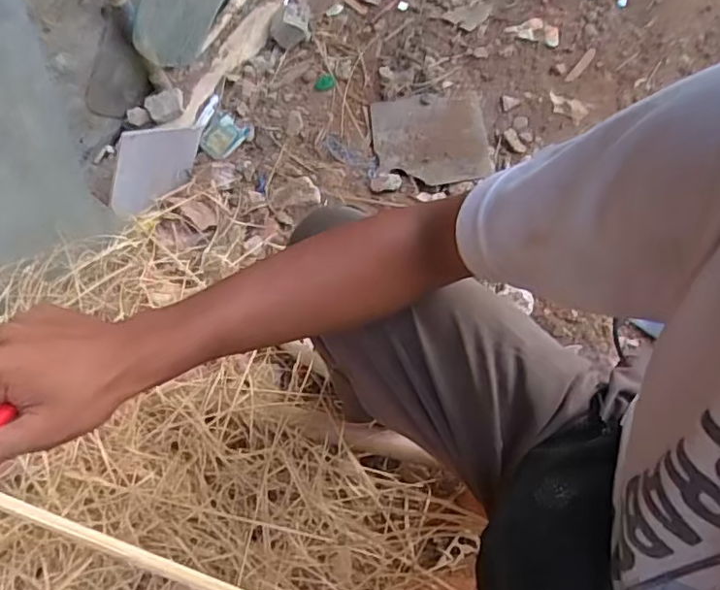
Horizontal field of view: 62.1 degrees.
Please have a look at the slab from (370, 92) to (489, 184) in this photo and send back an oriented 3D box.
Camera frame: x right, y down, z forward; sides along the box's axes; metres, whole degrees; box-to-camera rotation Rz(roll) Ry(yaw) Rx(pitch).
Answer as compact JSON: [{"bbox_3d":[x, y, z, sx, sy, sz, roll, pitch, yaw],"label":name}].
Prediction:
[{"bbox_3d":[0.134,-0.303,1.146,0.207,0.019,0.201,-5,65,0],"label":"slab"}]

